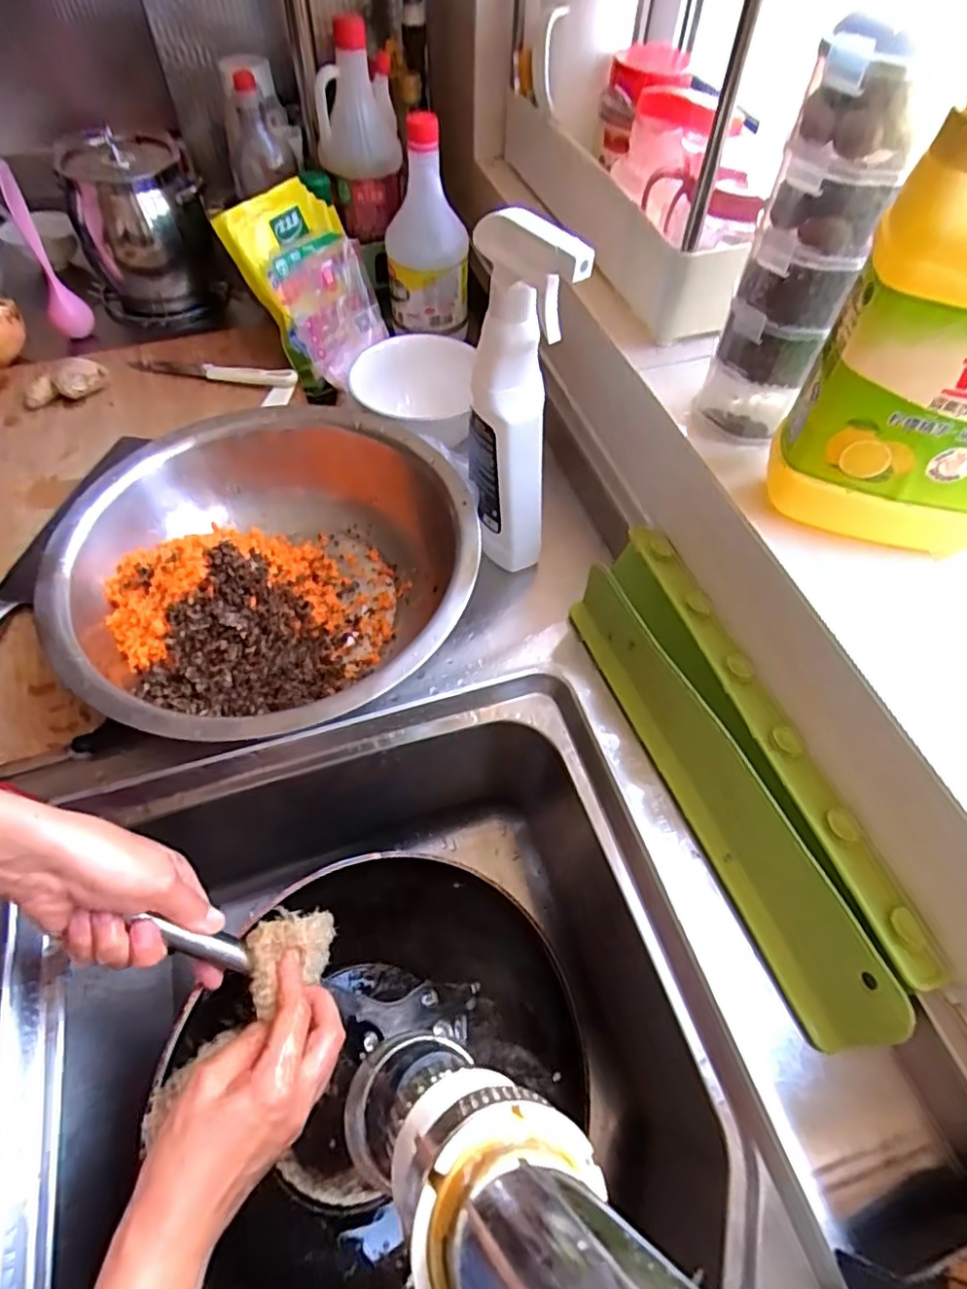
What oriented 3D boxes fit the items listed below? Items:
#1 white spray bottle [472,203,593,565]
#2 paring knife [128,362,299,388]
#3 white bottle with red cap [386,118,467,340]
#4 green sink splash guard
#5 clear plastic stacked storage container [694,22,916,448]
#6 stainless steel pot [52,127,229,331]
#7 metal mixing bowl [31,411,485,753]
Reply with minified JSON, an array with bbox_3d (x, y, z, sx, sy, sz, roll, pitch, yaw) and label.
[{"bbox_3d":[0.018,-0.174,0.463,0.048,0.250,0.084,-27,62,-17],"label":"white spray bottle"},{"bbox_3d":[-0.294,-0.299,0.673,0.182,0.018,0.022,10,58,5],"label":"paring knife"},{"bbox_3d":[-0.064,-0.433,0.657,0.088,0.182,0.073,0,57,-1],"label":"white bottle with red cap"},{"bbox_3d":[0.170,0.080,0.447,0.070,0.106,0.350,-17,59,-12],"label":"green sink splash guard"},{"bbox_3d":[0.196,-0.232,0.389,0.063,0.225,0.080,21,60,12],"label":"clear plastic stacked storage container"},{"bbox_3d":[-0.414,-0.501,0.750,0.154,0.155,0.146,-22,60,-14],"label":"stainless steel pot"},{"bbox_3d":[-0.158,-0.050,0.480,0.289,0.086,0.291,0,57,-1],"label":"metal mixing bowl"}]

